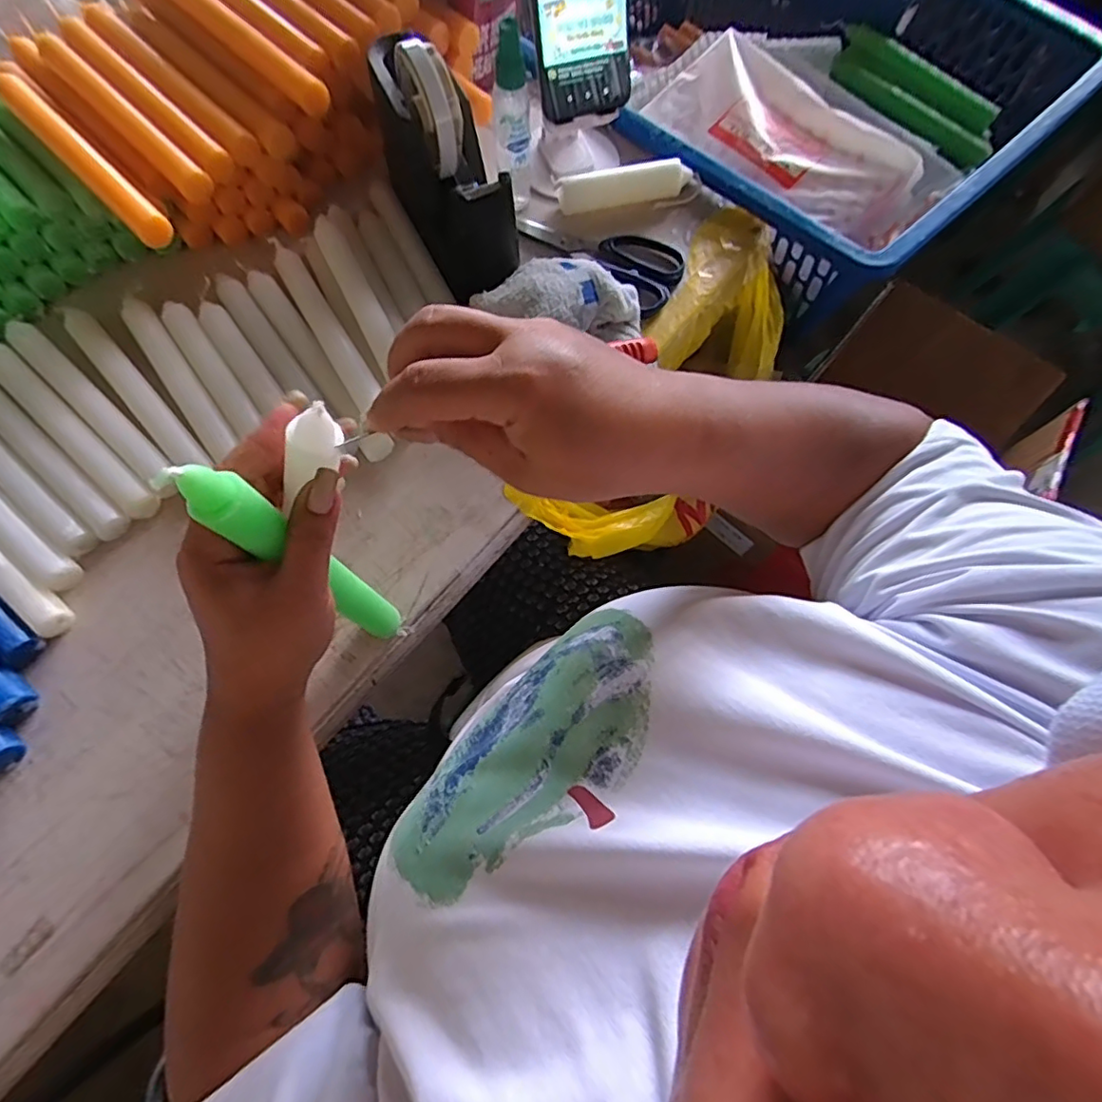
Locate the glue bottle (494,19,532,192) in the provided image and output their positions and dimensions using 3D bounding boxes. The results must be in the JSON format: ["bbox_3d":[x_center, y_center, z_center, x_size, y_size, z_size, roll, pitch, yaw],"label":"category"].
[{"bbox_3d":[-0.029,-0.341,0.451,0.030,0.116,0.026,-2,72,-3],"label":"glue bottle"}]

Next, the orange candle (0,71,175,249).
[{"bbox_3d":[-0.355,-0.297,0.436,0.209,0.027,0.022,44,75,11],"label":"orange candle"}]

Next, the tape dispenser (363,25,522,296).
[{"bbox_3d":[-0.078,-0.295,0.437,0.069,0.114,0.182,-21,74,-9],"label":"tape dispenser"}]

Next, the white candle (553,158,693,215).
[{"bbox_3d":[0.065,-0.327,0.518,0.117,0.028,0.021,-12,72,-6],"label":"white candle"}]

